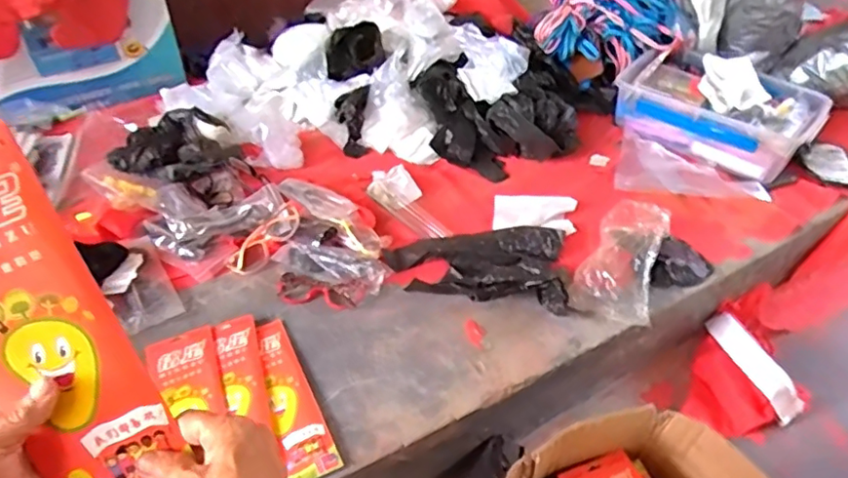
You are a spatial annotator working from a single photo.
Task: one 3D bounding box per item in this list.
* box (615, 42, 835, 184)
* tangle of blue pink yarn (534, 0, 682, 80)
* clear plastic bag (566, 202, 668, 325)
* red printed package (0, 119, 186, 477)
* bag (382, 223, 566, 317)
[{"bbox_3d":[0.614,-0.284,1.227,0.384,0.124,0.237,32,50,28],"label":"box"},{"bbox_3d":[0.433,-0.500,1.349,0.315,0.146,0.262,21,46,19],"label":"tangle of blue pink yarn"},{"bbox_3d":[0.321,0.034,0.940,0.119,0.063,0.236,18,45,17],"label":"clear plastic bag"},{"bbox_3d":[-0.221,0.059,0.335,0.084,0.231,0.010,-23,15,-6],"label":"red printed package"},{"bbox_3d":[0.082,0.028,0.919,0.278,0.055,0.165,6,43,4],"label":"bag"}]

